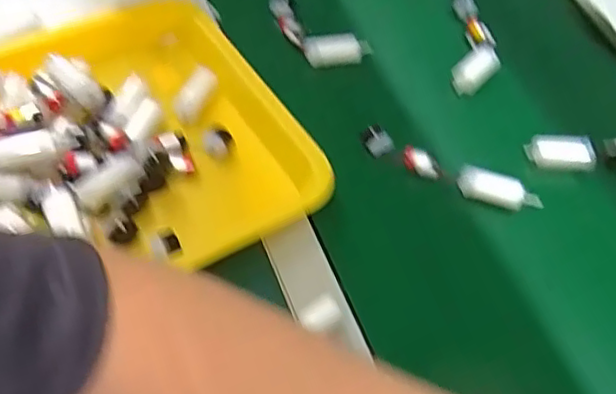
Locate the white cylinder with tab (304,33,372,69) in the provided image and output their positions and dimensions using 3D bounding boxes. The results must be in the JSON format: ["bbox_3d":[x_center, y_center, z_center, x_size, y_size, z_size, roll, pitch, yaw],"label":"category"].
[{"bbox_3d":[0.029,-0.142,0.599,0.063,0.019,0.024,-12,60,-9],"label":"white cylinder with tab"}]

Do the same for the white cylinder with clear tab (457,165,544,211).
[{"bbox_3d":[0.159,-0.004,0.518,0.070,0.018,0.020,17,60,9],"label":"white cylinder with clear tab"}]

